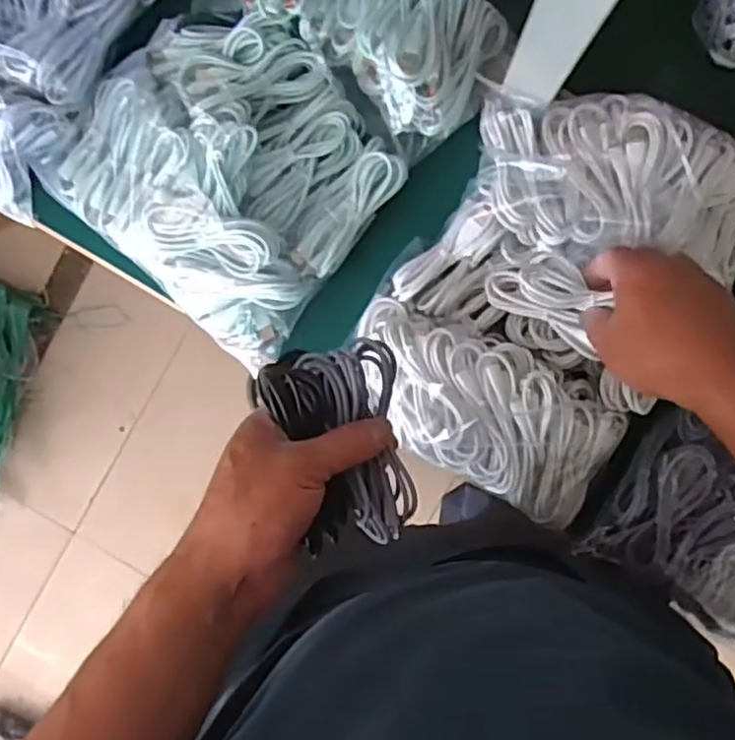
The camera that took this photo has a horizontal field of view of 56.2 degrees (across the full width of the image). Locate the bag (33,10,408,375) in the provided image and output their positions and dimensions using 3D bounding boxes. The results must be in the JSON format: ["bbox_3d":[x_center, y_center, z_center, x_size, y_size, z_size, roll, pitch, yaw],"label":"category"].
[{"bbox_3d":[-0.115,-0.168,0.572,0.256,0.062,0.235,43,95,0],"label":"bag"}]

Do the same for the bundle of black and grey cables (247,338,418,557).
[{"bbox_3d":[-0.018,0.047,0.404,0.080,0.038,0.119,-9,93,4],"label":"bundle of black and grey cables"}]

